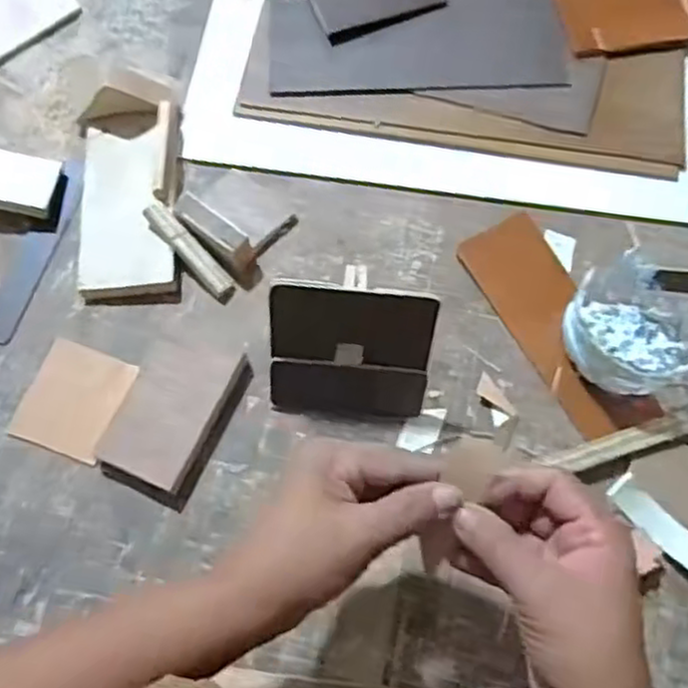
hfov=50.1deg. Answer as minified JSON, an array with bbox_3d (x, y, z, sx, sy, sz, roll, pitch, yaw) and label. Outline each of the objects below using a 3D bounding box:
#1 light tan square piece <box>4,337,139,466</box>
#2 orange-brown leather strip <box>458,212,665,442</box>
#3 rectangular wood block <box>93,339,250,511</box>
[{"bbox_3d":[-0.184,0.038,0.501,0.070,0.004,0.071,18,76,18],"label":"light tan square piece"},{"bbox_3d":[0.150,-0.014,0.524,0.061,0.008,0.172,-26,72,-8],"label":"orange-brown leather strip"},{"bbox_3d":[-0.114,0.047,0.493,0.066,0.016,0.108,23,72,9],"label":"rectangular wood block"}]

